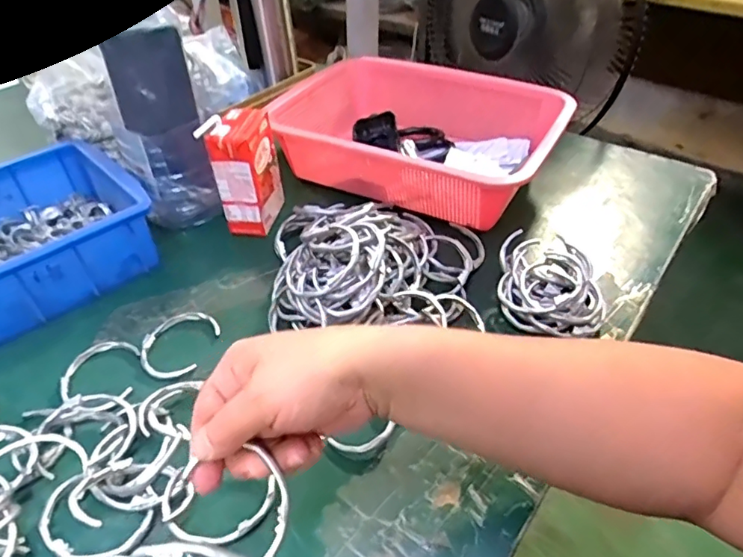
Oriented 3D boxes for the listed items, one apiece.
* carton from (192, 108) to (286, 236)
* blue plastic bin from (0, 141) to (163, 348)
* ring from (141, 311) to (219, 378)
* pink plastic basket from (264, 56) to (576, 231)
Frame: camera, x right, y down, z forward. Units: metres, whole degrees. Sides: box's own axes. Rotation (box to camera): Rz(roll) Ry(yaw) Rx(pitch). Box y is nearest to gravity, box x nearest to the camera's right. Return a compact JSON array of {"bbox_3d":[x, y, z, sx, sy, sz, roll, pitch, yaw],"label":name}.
[{"bbox_3d":[-0.123,-0.107,0.528,0.047,0.109,0.072,6,41,8],"label":"carton"},{"bbox_3d":[-0.339,-0.026,0.483,0.237,0.073,0.169,-33,50,-32],"label":"blue plastic bin"},{"bbox_3d":[-0.157,0.052,0.436,0.048,0.008,0.065,20,46,20],"label":"ring"},{"bbox_3d":[0.048,-0.160,0.598,0.284,0.085,0.195,20,45,22],"label":"pink plastic basket"}]

